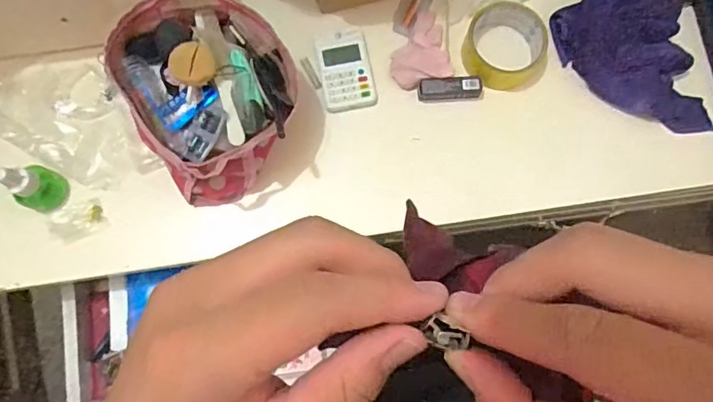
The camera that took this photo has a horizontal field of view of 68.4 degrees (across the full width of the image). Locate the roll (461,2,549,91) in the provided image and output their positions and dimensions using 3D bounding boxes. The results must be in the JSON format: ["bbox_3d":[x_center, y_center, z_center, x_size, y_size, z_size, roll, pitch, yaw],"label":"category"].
[{"bbox_3d":[0.162,-0.166,0.568,0.088,0.033,0.085,0,78,0],"label":"roll"}]

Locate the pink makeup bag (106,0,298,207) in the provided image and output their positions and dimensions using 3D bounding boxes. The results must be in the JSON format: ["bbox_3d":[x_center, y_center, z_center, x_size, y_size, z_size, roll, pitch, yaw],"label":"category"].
[{"bbox_3d":[-0.145,-0.108,0.520,0.168,0.105,0.157,44,82,8],"label":"pink makeup bag"}]

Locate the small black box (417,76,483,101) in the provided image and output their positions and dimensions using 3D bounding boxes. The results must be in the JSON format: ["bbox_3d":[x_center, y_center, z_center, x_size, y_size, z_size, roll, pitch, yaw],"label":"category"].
[{"bbox_3d":[0.101,-0.121,0.568,0.068,0.019,0.020,-3,78,-1],"label":"small black box"}]

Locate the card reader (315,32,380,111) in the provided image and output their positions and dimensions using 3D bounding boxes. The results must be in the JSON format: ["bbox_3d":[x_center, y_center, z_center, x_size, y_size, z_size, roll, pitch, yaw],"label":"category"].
[{"bbox_3d":[-0.012,-0.143,0.576,0.056,0.022,0.084,-12,79,-2],"label":"card reader"}]

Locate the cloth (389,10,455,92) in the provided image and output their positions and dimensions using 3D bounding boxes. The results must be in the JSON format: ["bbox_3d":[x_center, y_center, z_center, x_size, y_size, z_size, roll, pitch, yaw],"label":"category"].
[{"bbox_3d":[0.068,-0.170,0.580,0.064,0.020,0.088,-9,79,-2],"label":"cloth"}]

